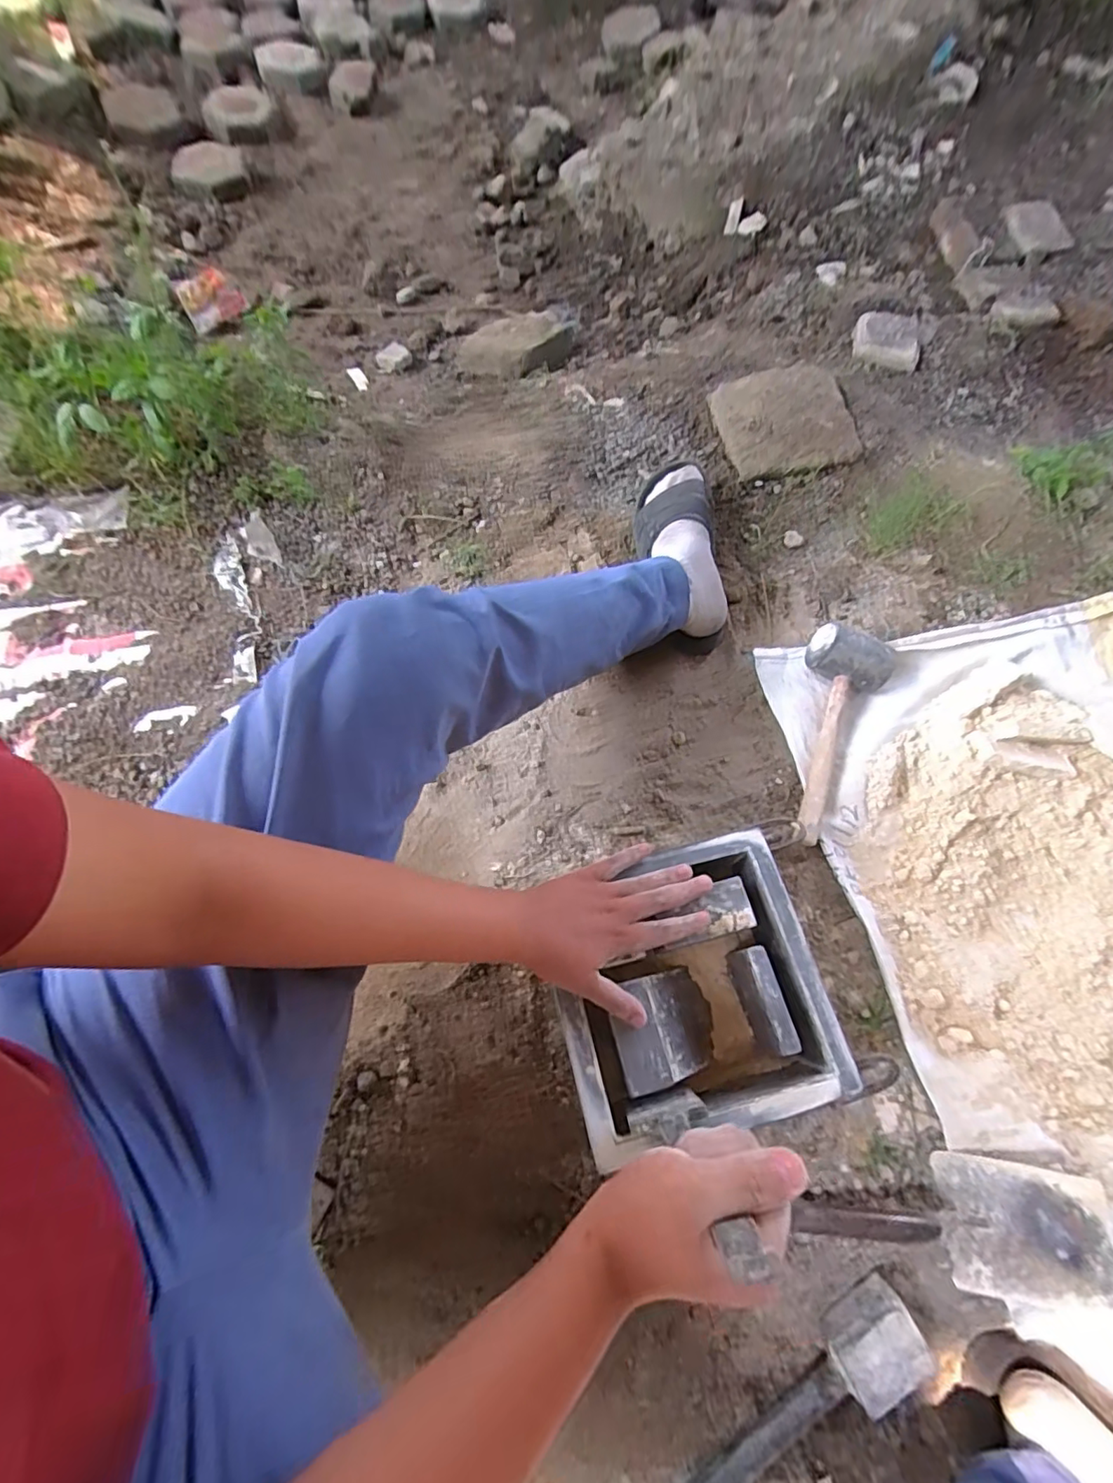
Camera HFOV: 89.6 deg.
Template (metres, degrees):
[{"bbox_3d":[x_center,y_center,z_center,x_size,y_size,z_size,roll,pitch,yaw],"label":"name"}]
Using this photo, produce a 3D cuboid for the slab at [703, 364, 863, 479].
[{"bbox_3d":[0.371,-0.526,0.915,0.212,0.055,0.213,-7,68,-6],"label":"slab"}]

